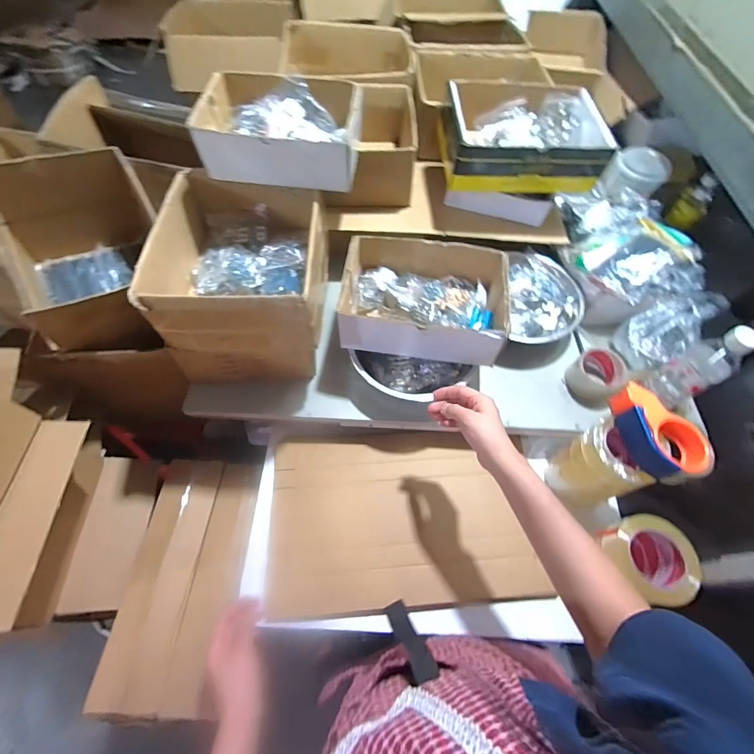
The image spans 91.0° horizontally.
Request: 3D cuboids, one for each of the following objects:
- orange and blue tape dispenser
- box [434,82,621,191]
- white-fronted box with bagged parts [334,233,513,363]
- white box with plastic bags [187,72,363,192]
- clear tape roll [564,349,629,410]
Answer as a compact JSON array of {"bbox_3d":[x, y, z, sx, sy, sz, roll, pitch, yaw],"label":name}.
[{"bbox_3d":[0.437,0.084,0.572,0.091,0.055,0.147,-6,60,-5],"label":"orange and blue tape dispenser"},{"bbox_3d":[0.304,-0.501,0.776,0.325,0.121,0.233,-1,60,-2],"label":"box"},{"bbox_3d":[0.086,-0.149,0.696,0.289,0.086,0.208,7,60,2],"label":"white-fronted box with bagged parts"},{"bbox_3d":[-0.164,-0.427,0.653,0.257,0.095,0.164,6,60,2],"label":"white box with plastic bags"},{"bbox_3d":[0.445,0.002,0.753,0.106,0.067,0.101,1,60,-1],"label":"clear tape roll"}]

